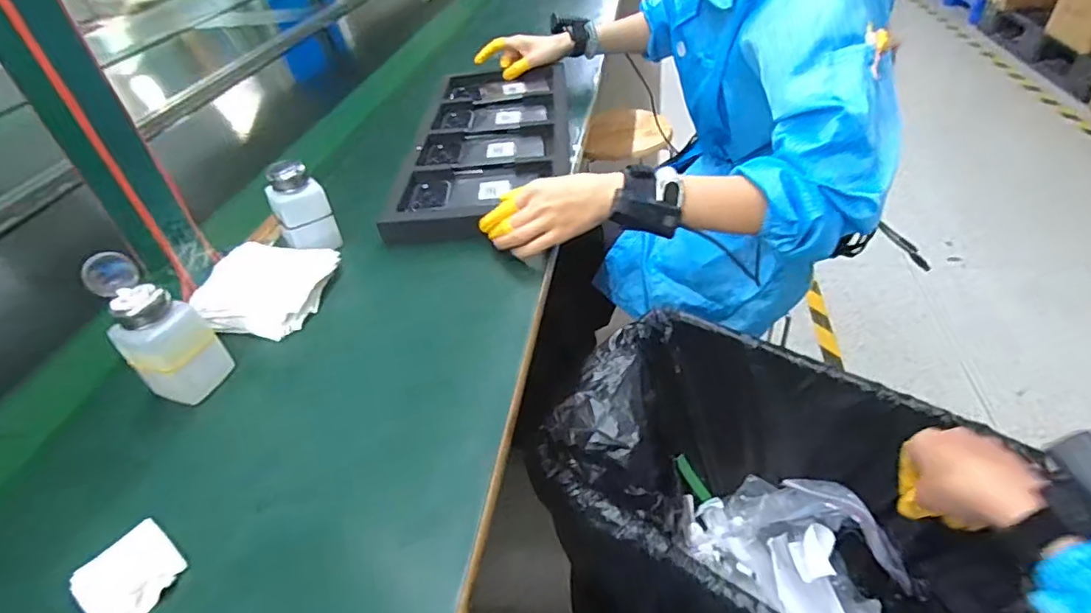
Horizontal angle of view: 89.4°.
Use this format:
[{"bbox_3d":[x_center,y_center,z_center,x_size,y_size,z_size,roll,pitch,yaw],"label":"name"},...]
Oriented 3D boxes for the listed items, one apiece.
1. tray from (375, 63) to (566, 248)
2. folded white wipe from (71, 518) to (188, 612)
[{"bbox_3d":[-0.077,-0.247,0.799,0.219,0.042,0.481,-2,41,6],"label":"tray"},{"bbox_3d":[-0.280,0.181,0.371,0.059,0.018,0.057,21,48,29],"label":"folded white wipe"}]

